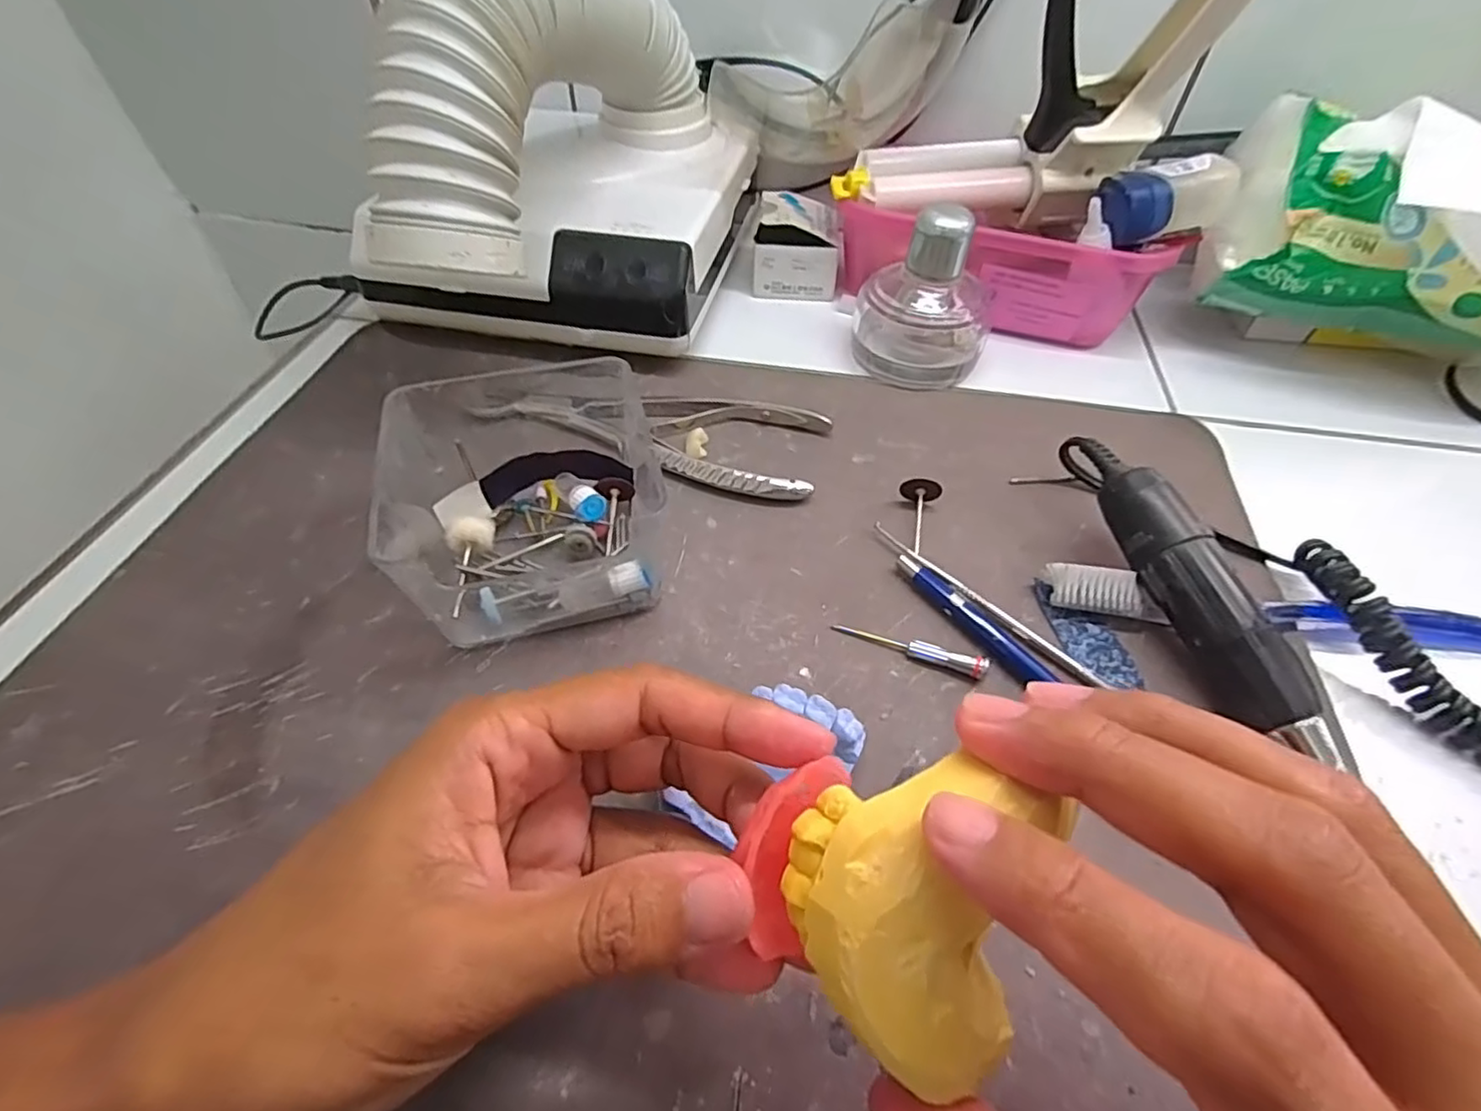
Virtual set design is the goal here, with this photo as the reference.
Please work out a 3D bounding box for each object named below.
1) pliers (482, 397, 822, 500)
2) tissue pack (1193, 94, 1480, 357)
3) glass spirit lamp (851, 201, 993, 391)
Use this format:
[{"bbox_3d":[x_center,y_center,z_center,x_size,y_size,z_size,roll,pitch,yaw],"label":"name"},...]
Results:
[{"bbox_3d":[-0.041,-0.068,0.332,0.166,0.012,0.065,15,51,12],"label":"pliers"},{"bbox_3d":[0.368,-0.179,0.348,0.197,0.094,0.146,24,54,17],"label":"tissue pack"},{"bbox_3d":[0.107,-0.148,0.352,0.067,0.078,0.077,32,56,24],"label":"glass spirit lamp"}]

